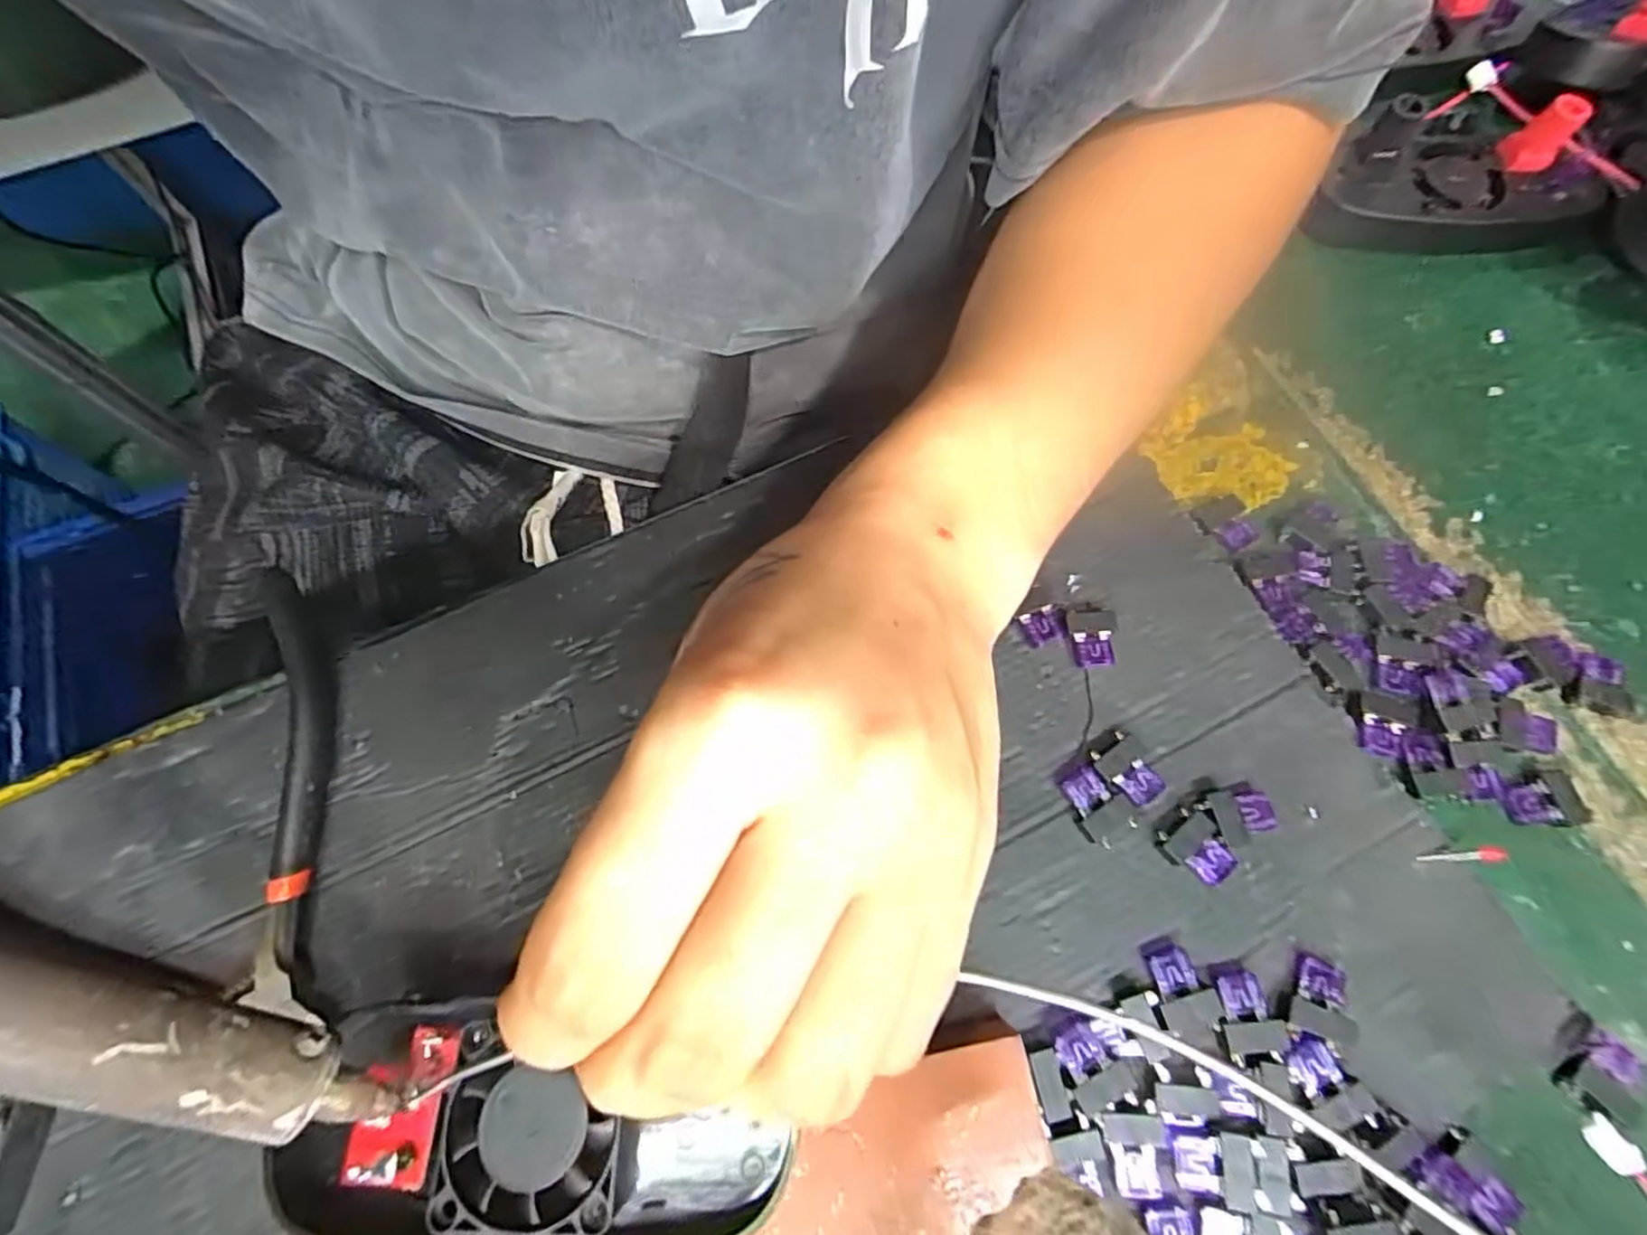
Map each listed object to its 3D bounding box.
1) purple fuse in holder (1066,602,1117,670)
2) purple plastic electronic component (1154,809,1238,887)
[{"bbox_3d":[0.087,0.006,0.225,0.015,0.005,0.021,-3,69,0],"label":"purple fuse in holder"},{"bbox_3d":[0.109,0.068,0.202,0.016,0.004,0.020,-39,73,-13],"label":"purple plastic electronic component"}]

